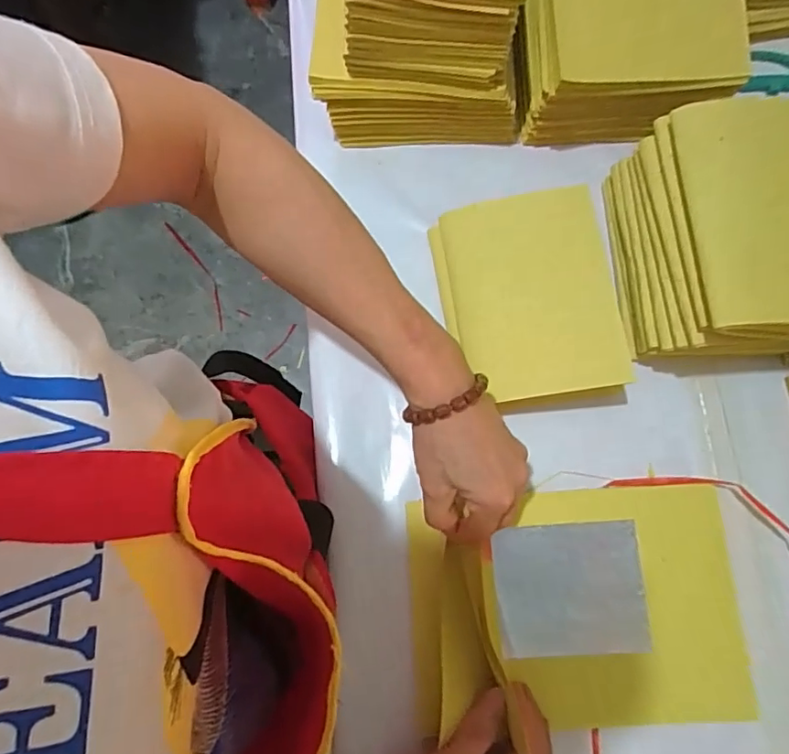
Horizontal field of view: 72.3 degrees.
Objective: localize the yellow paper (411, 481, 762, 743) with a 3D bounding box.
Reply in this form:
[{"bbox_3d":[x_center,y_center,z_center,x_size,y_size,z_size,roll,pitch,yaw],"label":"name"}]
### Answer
[{"bbox_3d":[0.128,0.161,0.378,0.228,0.034,0.155,-4,77,-1],"label":"yellow paper"}]

